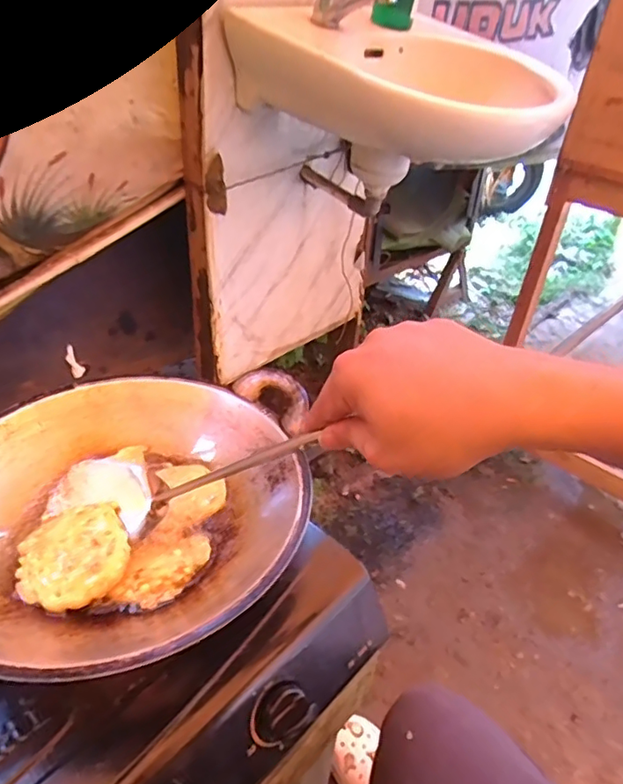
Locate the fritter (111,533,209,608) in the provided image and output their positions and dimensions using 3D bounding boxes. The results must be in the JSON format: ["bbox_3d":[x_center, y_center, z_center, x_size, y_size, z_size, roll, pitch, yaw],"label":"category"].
[{"bbox_3d":[-0.129,0.154,0.491,0.055,0.011,0.084,19,41,18],"label":"fritter"}]

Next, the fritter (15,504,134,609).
[{"bbox_3d":[-0.204,0.140,0.477,0.089,0.029,0.081,2,39,-2],"label":"fritter"}]

